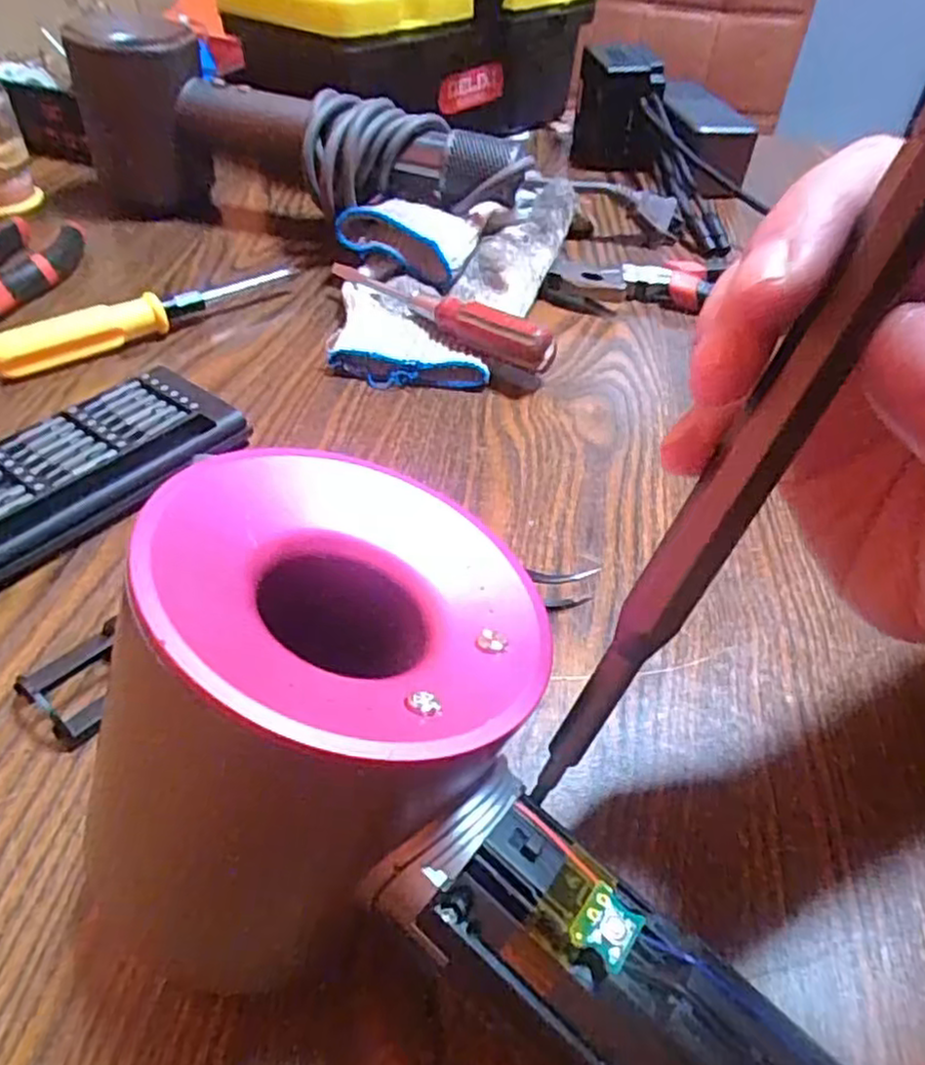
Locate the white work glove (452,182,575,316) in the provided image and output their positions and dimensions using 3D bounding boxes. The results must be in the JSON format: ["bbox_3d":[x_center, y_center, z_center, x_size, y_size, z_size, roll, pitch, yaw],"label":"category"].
[{"bbox_3d":[0.033,-0.169,0.424,0.046,0.023,0.113,24,72,17],"label":"white work glove"}]

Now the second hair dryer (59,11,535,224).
[{"bbox_3d":[-0.100,-0.245,0.458,0.274,0.104,0.103,13,45,9],"label":"second hair dryer"}]

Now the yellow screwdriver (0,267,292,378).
[{"bbox_3d":[-0.157,-0.113,0.371,0.159,0.018,0.016,-31,54,-31],"label":"yellow screwdriver"}]

